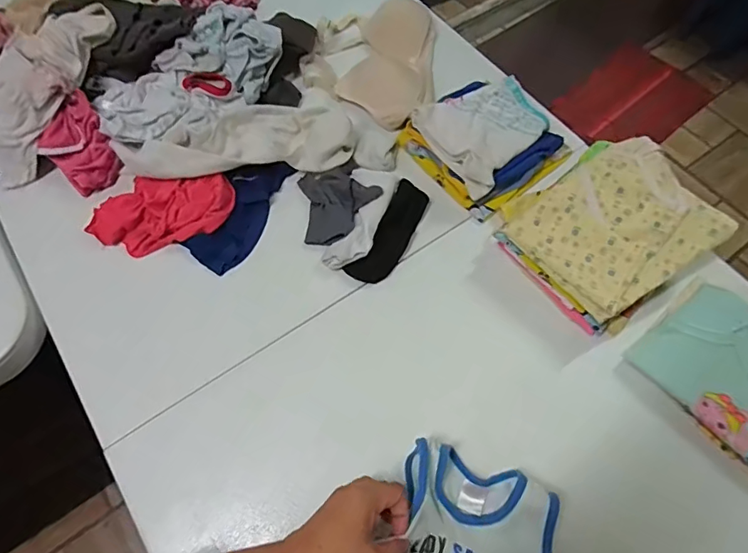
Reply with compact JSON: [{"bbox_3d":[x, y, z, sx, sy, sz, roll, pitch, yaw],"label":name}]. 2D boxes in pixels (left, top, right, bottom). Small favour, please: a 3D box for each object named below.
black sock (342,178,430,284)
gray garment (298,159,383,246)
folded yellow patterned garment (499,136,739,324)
[{"bbox_3d":[0.024,-0.058,0.642,0.051,0.020,0.157,28,66,13],"label":"black sock"},{"bbox_3d":[-0.045,-0.105,0.655,0.102,0.026,0.119,-9,64,-5],"label":"gray garment"},{"bbox_3d":[0.285,-0.061,0.569,0.204,0.042,0.163,-31,68,-15],"label":"folded yellow patterned garment"}]

